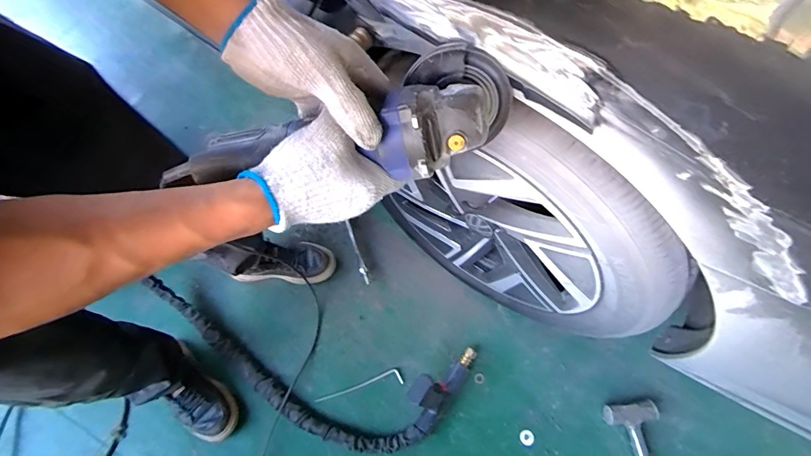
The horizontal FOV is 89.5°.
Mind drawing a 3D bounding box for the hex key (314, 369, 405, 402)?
[{"bbox_3d":[-0.107,0.371,0.944,0.199,0.011,0.033,-16,69,-5],"label":"hex key"}]

